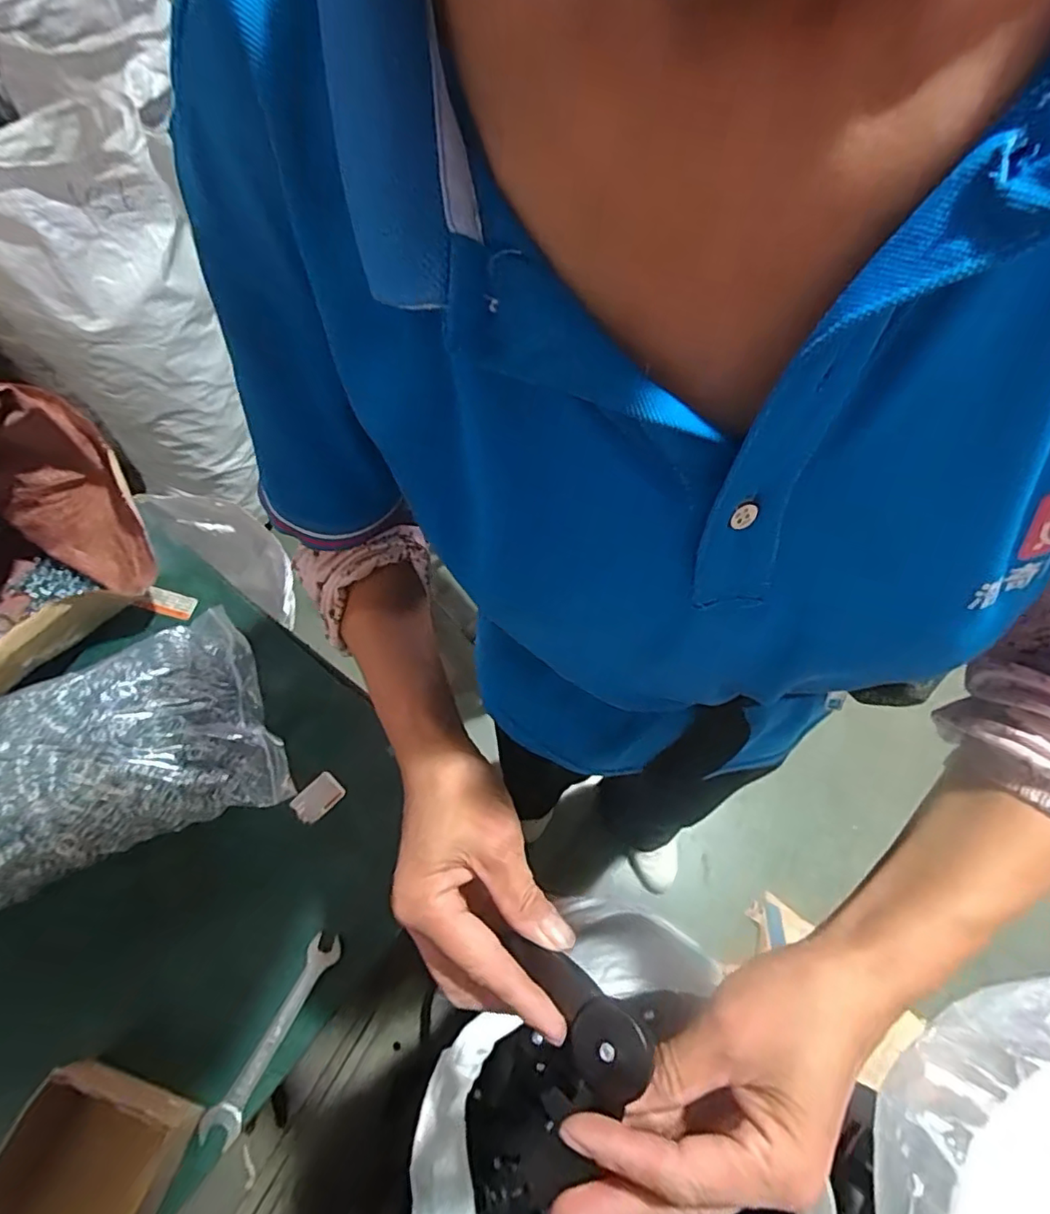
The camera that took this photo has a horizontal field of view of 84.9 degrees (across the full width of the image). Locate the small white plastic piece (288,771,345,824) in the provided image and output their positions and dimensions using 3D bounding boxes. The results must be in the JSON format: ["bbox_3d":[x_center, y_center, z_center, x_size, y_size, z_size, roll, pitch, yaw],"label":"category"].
[{"bbox_3d":[-0.183,0.169,0.507,0.028,0.004,0.042,47,53,3],"label":"small white plastic piece"}]

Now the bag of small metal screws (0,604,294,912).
[{"bbox_3d":[-0.336,0.114,0.440,0.250,0.083,0.175,-22,66,-14],"label":"bag of small metal screws"}]

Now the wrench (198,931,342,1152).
[{"bbox_3d":[-0.184,0.313,0.424,0.025,0.006,0.135,32,63,-5],"label":"wrench"}]

